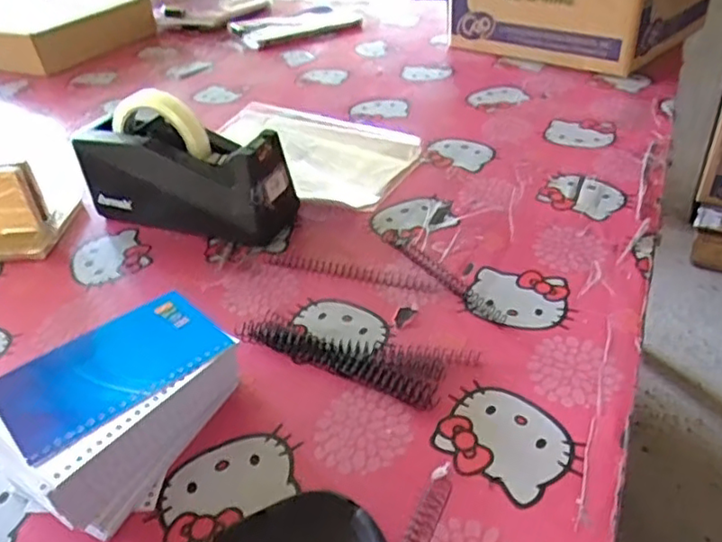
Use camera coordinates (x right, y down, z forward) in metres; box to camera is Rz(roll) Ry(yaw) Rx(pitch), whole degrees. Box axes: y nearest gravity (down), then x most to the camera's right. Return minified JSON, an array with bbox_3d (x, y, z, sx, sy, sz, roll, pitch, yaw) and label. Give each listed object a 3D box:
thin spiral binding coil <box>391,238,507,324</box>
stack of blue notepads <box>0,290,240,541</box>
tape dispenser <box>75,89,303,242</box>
[{"bbox_3d":[0.072,0.004,0.530,0.016,0.007,0.136,-25,41,-25],"label":"thin spiral binding coil"},{"bbox_3d":[-0.153,0.088,0.398,0.097,0.061,0.142,27,47,35],"label":"stack of blue notepads"},{"bbox_3d":[-0.171,-0.101,0.604,0.199,0.120,0.073,10,39,19],"label":"tape dispenser"}]

